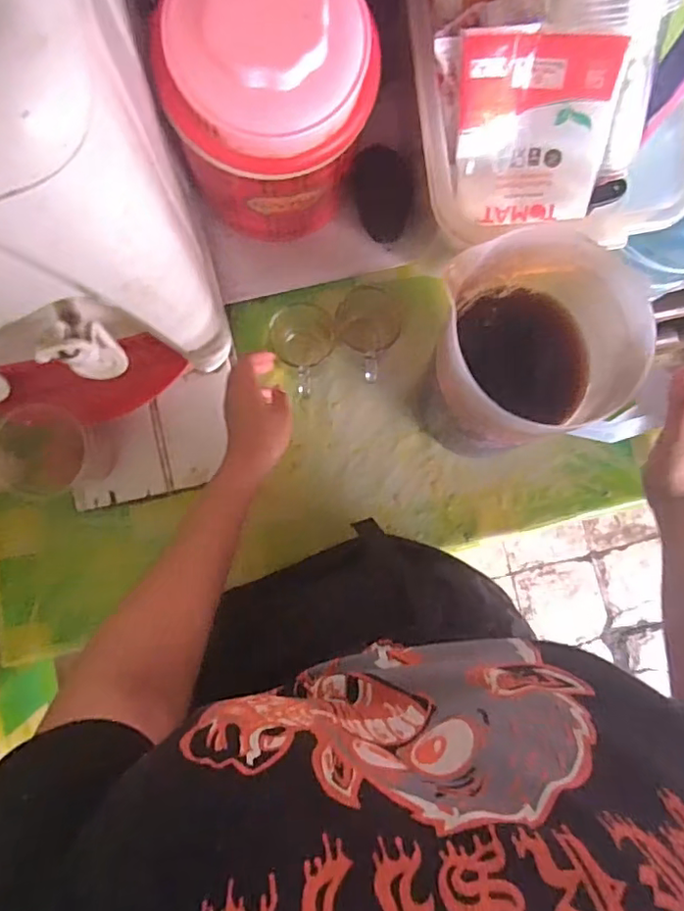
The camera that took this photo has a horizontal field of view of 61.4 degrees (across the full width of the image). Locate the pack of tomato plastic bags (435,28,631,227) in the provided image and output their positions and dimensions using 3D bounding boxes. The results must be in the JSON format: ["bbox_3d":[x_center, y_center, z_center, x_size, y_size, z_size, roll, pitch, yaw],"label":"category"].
[{"bbox_3d":[0.158,-0.279,0.500,0.139,0.020,0.149,-1,127,8],"label":"pack of tomato plastic bags"}]

